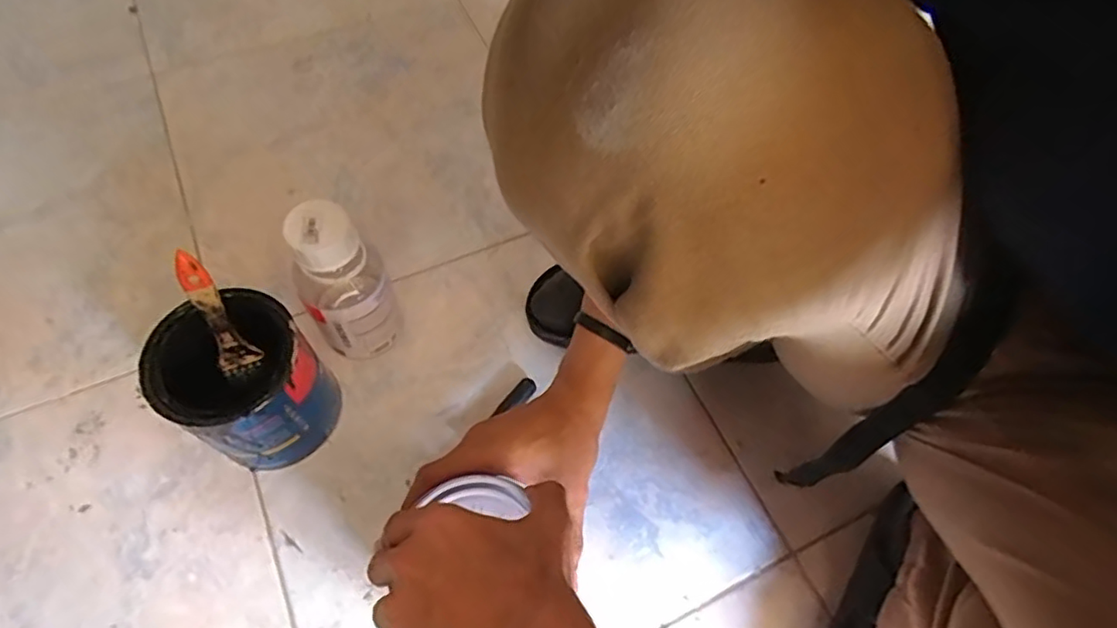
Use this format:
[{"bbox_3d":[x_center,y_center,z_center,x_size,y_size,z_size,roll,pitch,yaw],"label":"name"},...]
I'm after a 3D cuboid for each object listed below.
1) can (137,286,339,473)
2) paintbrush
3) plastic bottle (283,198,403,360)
[{"bbox_3d":[-0.251,0.062,0.512,0.107,0.130,0.114,2,62,-3],"label":"can"},{"bbox_3d":[-0.261,0.001,0.474,0.029,0.116,0.006,-15,41,-12],"label":"paintbrush"},{"bbox_3d":[-0.182,-0.019,0.534,0.072,0.174,0.059,-25,66,-16],"label":"plastic bottle"}]

